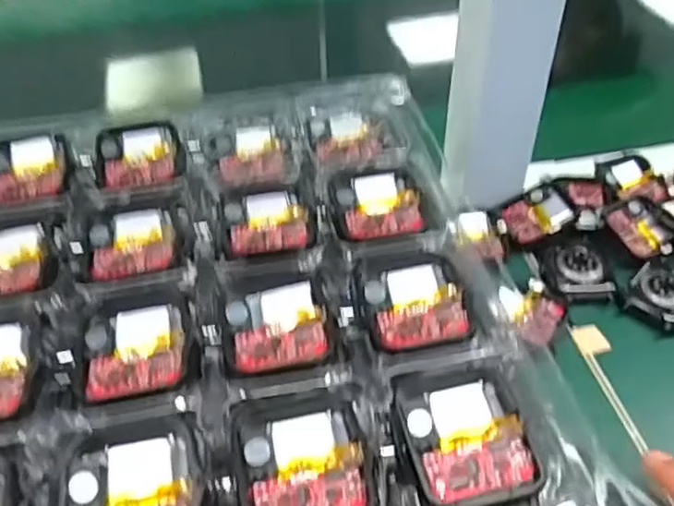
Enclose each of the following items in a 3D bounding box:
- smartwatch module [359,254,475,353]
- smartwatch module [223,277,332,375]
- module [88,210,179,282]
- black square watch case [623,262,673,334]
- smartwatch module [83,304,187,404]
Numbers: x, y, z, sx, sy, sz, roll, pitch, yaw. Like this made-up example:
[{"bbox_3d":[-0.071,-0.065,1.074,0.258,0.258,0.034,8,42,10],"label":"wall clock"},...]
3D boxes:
[{"bbox_3d":[0.027,0.016,0.232,0.035,0.004,0.042,-9,45,-7],"label":"smartwatch module"},{"bbox_3d":[-0.021,0.024,0.224,0.035,0.004,0.039,-9,45,-7],"label":"smartwatch module"},{"bbox_3d":[-0.080,-0.004,0.258,0.033,0.004,0.034,-11,46,-9],"label":"module"},{"bbox_3d":[0.178,0.021,0.351,0.033,0.010,0.045,32,54,29],"label":"black square watch case"},{"bbox_3d":[-0.068,0.031,0.218,0.034,0.004,0.039,-11,46,-9],"label":"smartwatch module"}]

